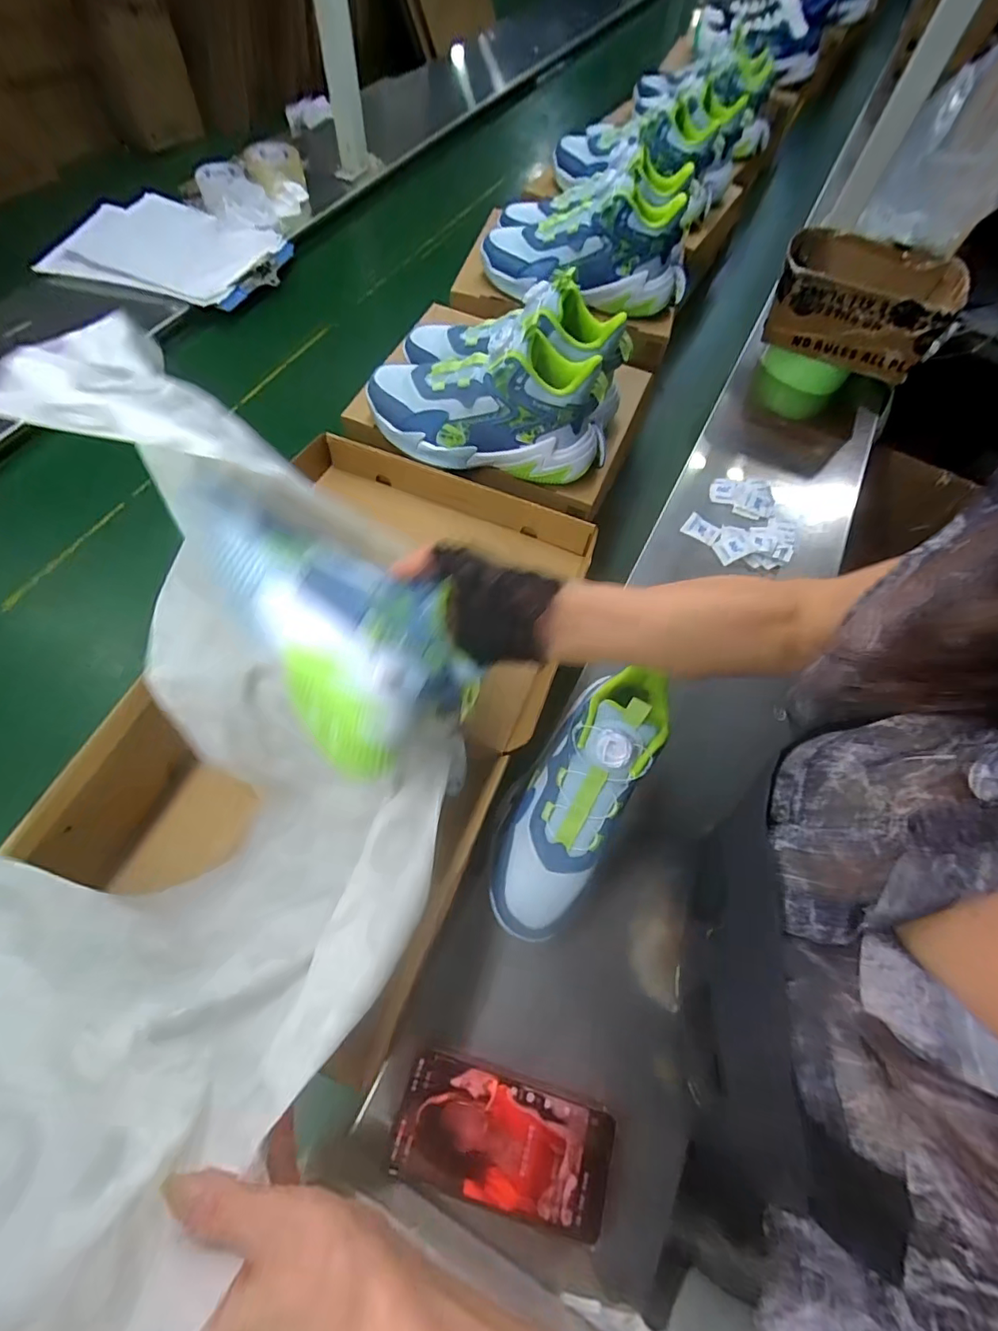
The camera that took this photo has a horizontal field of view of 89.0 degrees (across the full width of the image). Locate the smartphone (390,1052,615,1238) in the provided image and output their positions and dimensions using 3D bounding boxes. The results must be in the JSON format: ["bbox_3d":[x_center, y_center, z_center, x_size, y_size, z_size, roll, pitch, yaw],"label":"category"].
[{"bbox_3d":[0.004,0.353,0.378,0.155,0.009,0.076,15,64,4],"label":"smartphone"}]

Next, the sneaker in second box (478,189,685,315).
[{"bbox_3d":[0.120,-0.566,0.686,0.270,0.108,0.104,17,64,5],"label":"sneaker in second box"}]

